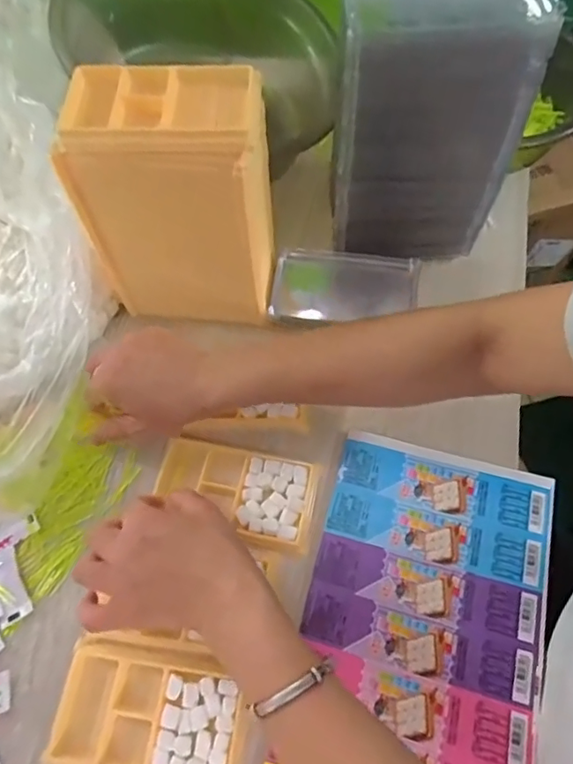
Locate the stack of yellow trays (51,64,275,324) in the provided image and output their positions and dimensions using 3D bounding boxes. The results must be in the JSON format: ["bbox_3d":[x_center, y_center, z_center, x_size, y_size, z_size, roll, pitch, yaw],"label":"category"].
[{"bbox_3d":[-0.089,-0.141,0.442,0.144,0.199,0.083,2,64,3],"label":"stack of yellow trays"}]

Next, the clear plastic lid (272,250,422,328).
[{"bbox_3d":[0.058,-0.096,0.558,0.149,0.096,0.021,4,62,4],"label":"clear plastic lid"}]

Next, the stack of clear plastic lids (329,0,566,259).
[{"bbox_3d":[0.112,-0.212,0.453,0.143,0.218,0.097,1,64,2],"label":"stack of clear plastic lids"}]

